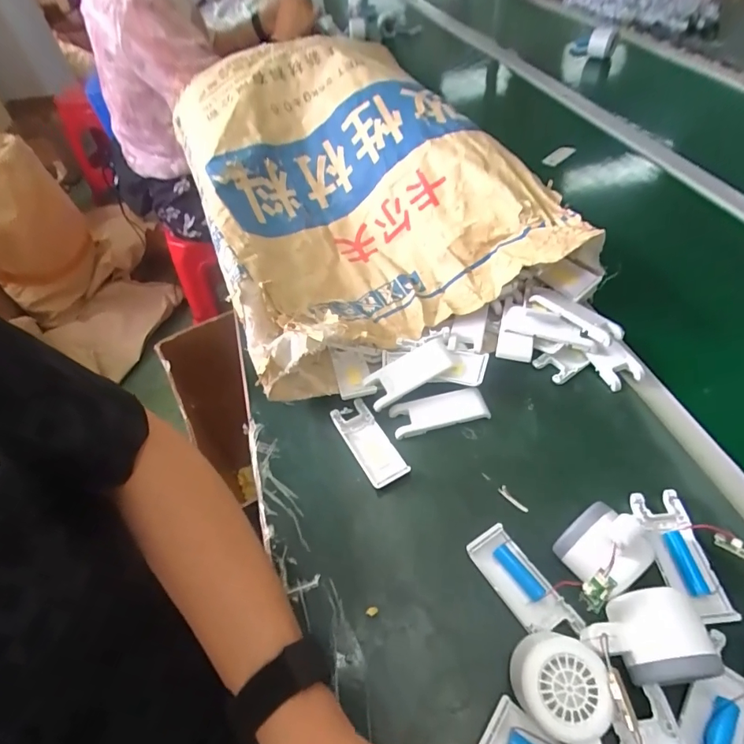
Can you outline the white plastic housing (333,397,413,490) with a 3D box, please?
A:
[{"bbox_3d":[-0.003,0.071,0.470,0.039,0.013,0.102,-25,53,-14],"label":"white plastic housing"}]

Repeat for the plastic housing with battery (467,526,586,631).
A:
[{"bbox_3d":[0.121,0.170,0.368,0.039,0.011,0.093,-29,54,-16],"label":"plastic housing with battery"}]

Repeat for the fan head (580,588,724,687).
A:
[{"bbox_3d":[0.186,0.189,0.321,0.079,0.051,0.055,-8,51,0],"label":"fan head"}]

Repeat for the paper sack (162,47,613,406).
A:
[{"bbox_3d":[-0.048,-0.284,0.651,0.385,0.143,0.627,-20,52,-10],"label":"paper sack"}]

